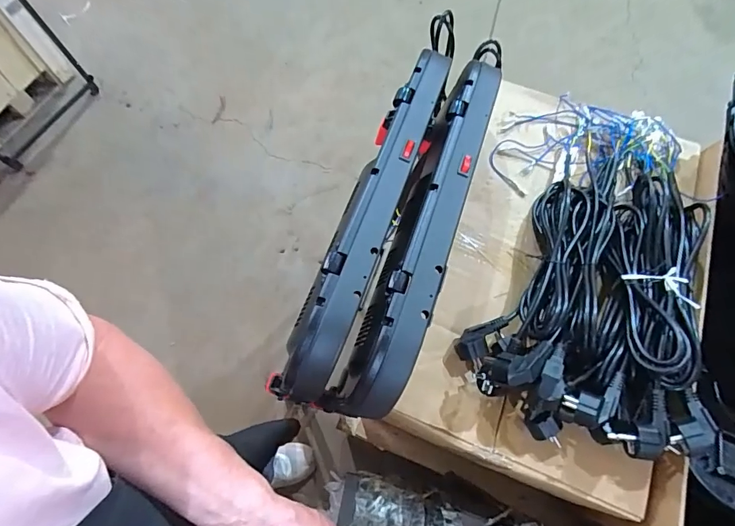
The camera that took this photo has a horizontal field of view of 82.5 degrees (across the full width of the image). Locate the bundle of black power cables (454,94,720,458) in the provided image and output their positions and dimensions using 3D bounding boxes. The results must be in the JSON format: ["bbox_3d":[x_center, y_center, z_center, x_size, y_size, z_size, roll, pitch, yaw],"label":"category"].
[{"bbox_3d":[0.282,-0.027,0.536,0.254,0.087,0.485,15,68,5],"label":"bundle of black power cables"}]

